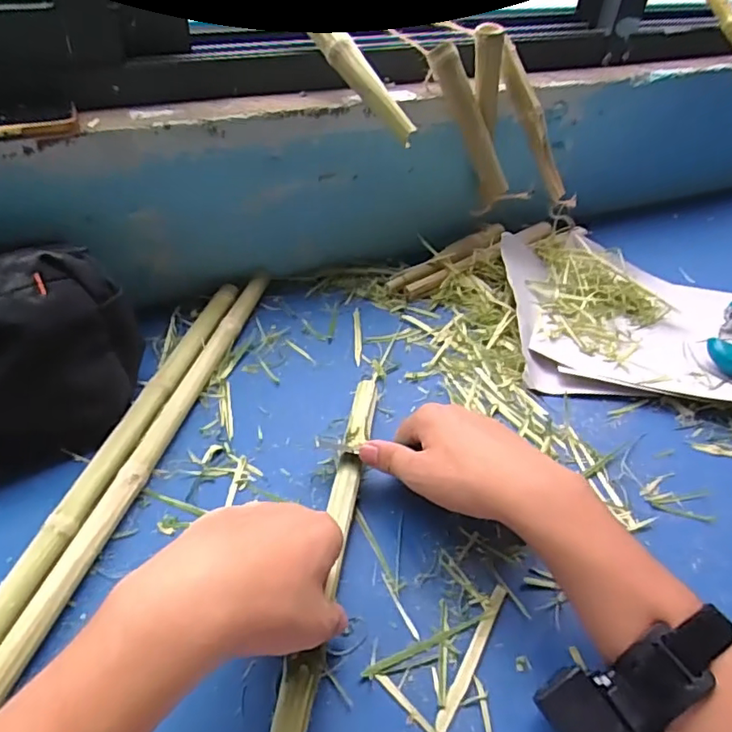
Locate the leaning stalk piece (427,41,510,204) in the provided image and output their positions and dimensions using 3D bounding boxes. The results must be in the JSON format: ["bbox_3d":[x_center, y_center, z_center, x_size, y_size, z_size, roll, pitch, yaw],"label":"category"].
[{"bbox_3d":[0.112,-0.259,0.608,0.029,0.164,0.023,-6,31,43],"label":"leaning stalk piece"}]

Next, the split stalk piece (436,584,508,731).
[{"bbox_3d":[0.070,0.184,0.364,0.010,0.004,0.103,24,45,22],"label":"split stalk piece"}]

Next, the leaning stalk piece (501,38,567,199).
[{"bbox_3d":[0.186,-0.270,0.633,0.022,0.176,0.020,-6,29,46],"label":"leaning stalk piece"}]

